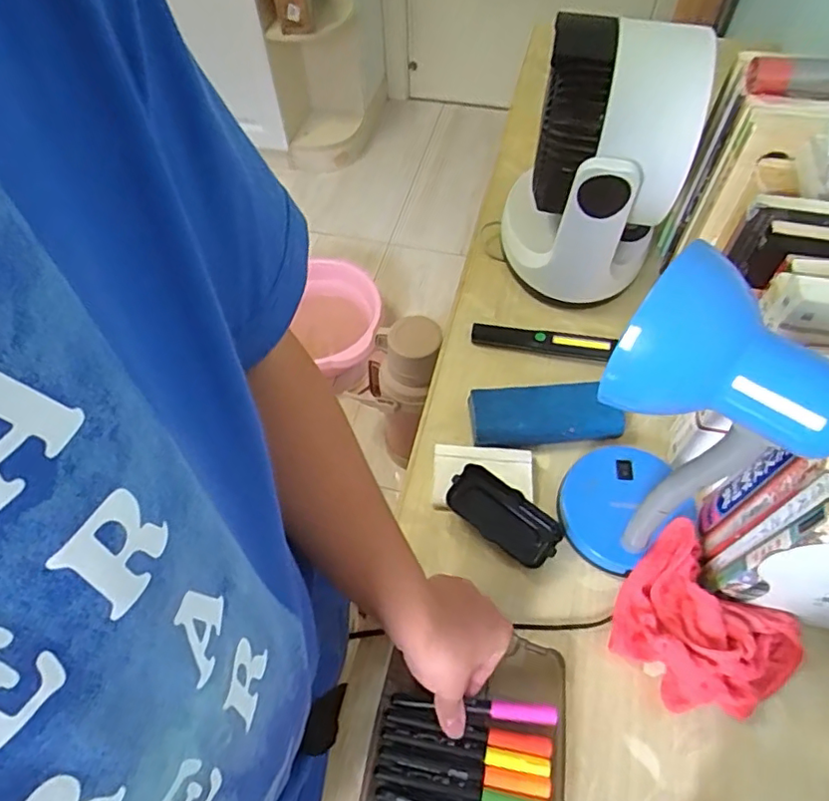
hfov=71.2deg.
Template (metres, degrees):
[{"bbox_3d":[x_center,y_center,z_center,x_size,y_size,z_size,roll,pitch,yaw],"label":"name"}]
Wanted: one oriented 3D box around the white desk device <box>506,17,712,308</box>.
[{"bbox_3d":[0.200,-0.249,0.651,0.185,0.253,0.165,13,59,10],"label":"white desk device"}]

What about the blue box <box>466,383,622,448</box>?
[{"bbox_3d":[0.138,0.016,0.614,0.154,0.029,0.060,-3,57,0],"label":"blue box"}]

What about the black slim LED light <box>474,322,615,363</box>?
[{"bbox_3d":[0.147,-0.068,0.677,0.160,0.023,0.026,12,59,9],"label":"black slim LED light"}]

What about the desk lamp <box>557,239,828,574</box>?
[{"bbox_3d":[0.194,0.033,0.440,0.125,0.295,0.108,26,62,17],"label":"desk lamp"}]

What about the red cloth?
[{"bbox_3d":[0.239,0.191,0.482,0.120,0.052,0.137,-38,64,-20],"label":"red cloth"}]

